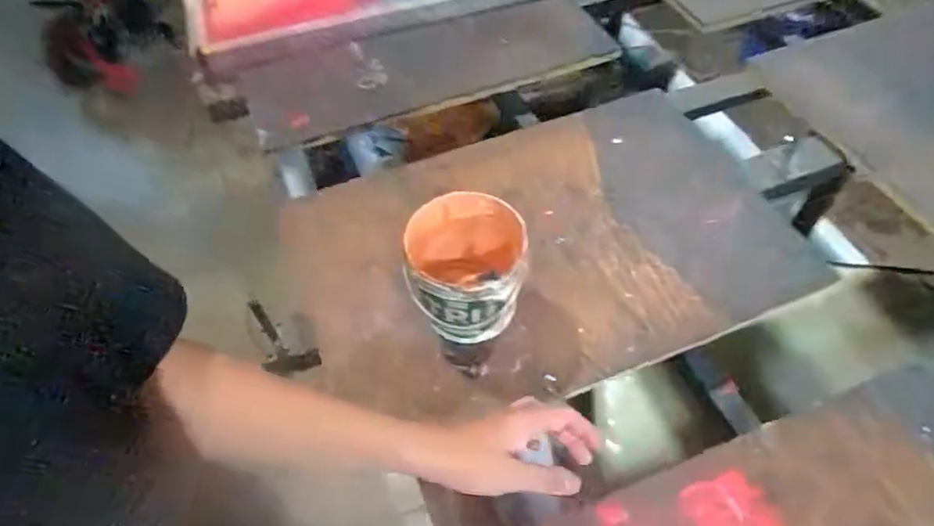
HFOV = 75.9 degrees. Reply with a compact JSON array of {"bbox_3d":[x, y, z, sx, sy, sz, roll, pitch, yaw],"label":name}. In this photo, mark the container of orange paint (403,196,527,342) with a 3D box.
[{"bbox_3d":[-0.001,0.013,0.649,0.123,0.125,0.120,1,54,2],"label":"container of orange paint"}]

